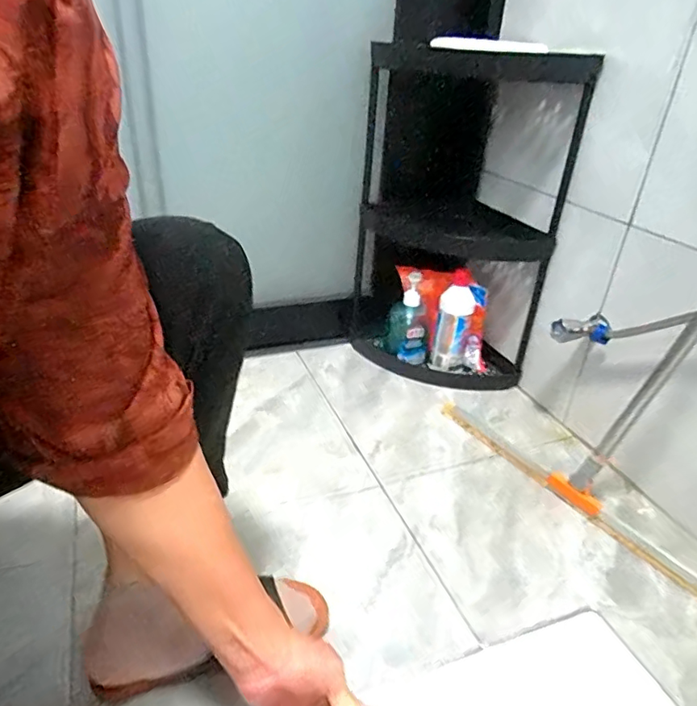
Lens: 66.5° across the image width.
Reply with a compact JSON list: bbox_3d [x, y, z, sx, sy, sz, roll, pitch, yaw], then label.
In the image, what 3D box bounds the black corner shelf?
[{"bbox_3d":[0.187,-0.230,0.981,0.338,0.546,0.235,6,30,5],"label":"black corner shelf"}]

